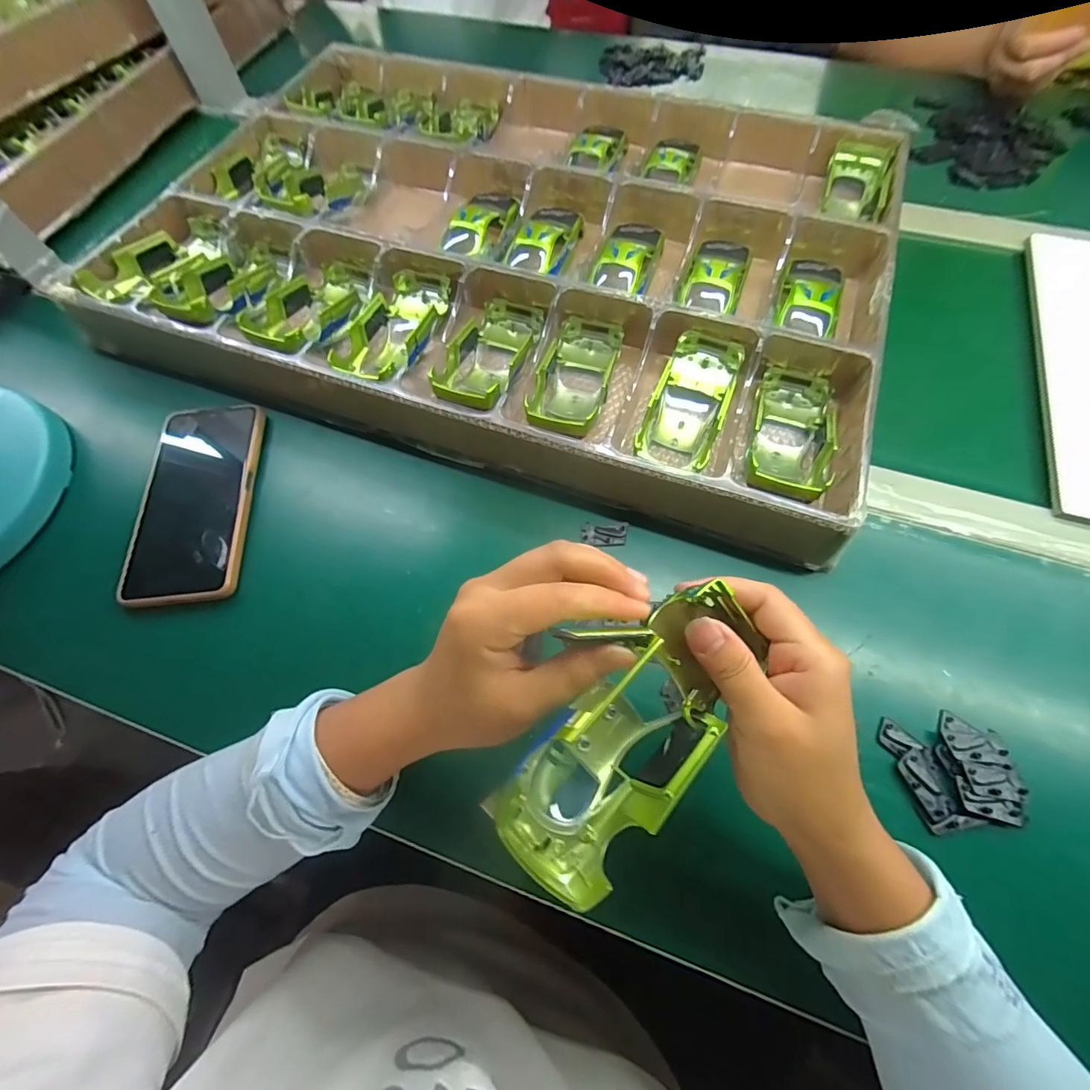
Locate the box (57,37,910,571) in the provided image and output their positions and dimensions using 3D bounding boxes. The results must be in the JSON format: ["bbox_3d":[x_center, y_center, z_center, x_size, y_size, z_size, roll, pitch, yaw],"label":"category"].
[{"bbox_3d":[-0.033,-0.286,0.443,0.636,0.052,0.458,18,68,10],"label":"box"}]

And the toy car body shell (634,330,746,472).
[{"bbox_3d":[0.112,-0.111,0.363,0.053,0.030,0.112,20,68,11],"label":"toy car body shell"}]

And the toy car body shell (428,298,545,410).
[{"bbox_3d":[-0.044,-0.152,0.388,0.060,0.035,0.138,13,53,8],"label":"toy car body shell"}]

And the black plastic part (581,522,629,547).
[{"bbox_3d":[0.044,-0.007,0.344,0.033,0.005,0.017,1,66,3],"label":"black plastic part"}]

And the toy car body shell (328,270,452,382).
[{"bbox_3d":[-0.126,-0.180,0.400,0.062,0.042,0.135,12,67,8],"label":"toy car body shell"}]

